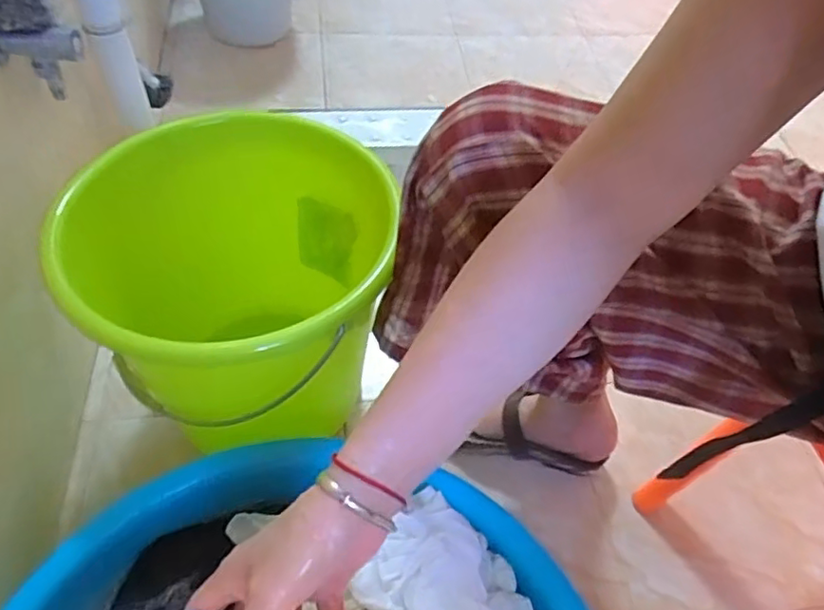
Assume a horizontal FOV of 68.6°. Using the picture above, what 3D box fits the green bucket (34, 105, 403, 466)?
[{"bbox_3d":[-0.171,0.008,0.661,0.320,0.299,0.299,2,52,-3],"label":"green bucket"}]

